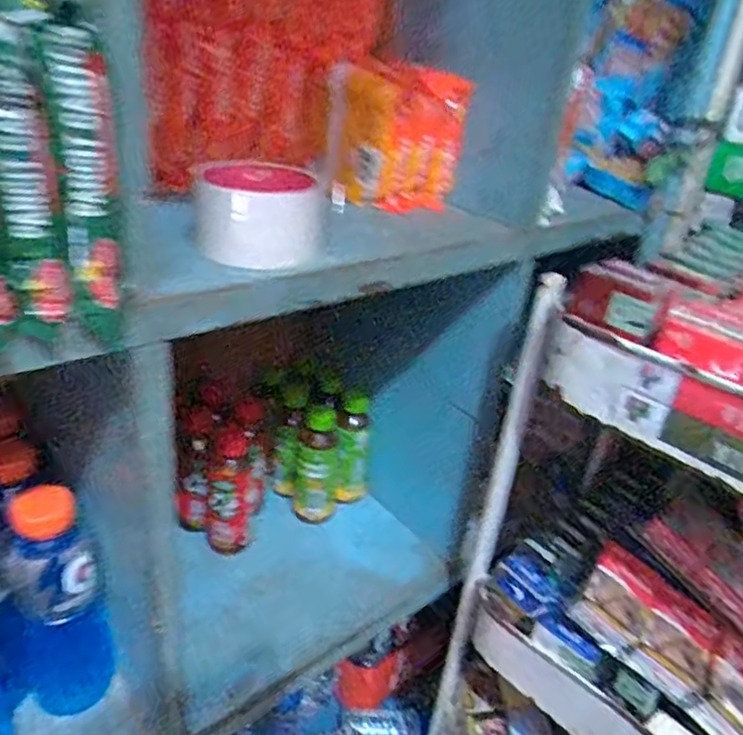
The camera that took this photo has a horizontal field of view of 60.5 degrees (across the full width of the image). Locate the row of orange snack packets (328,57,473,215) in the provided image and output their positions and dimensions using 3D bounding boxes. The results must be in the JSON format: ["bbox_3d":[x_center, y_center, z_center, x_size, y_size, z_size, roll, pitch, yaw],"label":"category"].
[{"bbox_3d":[0.024,-0.195,0.544,0.113,0.109,0.063,-9,31,-27],"label":"row of orange snack packets"}]

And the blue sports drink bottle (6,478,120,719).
[{"bbox_3d":[-0.247,0.186,0.513,0.065,0.203,0.071,-9,31,-27],"label":"blue sports drink bottle"}]

